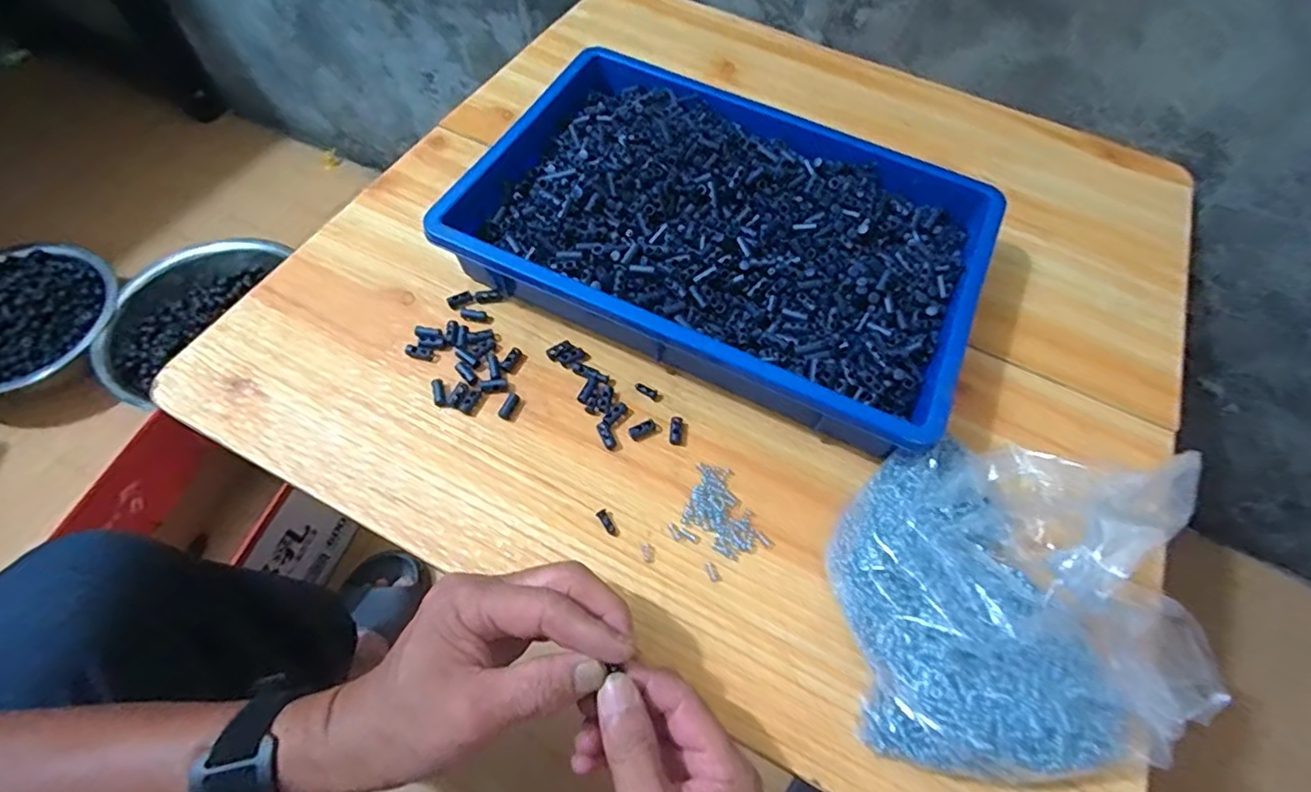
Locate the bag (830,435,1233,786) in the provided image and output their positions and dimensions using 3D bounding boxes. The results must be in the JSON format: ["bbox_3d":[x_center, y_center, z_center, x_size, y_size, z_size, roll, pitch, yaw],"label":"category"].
[{"bbox_3d":[0.201,0.104,0.328,0.189,0.095,0.177,-5,61,-7],"label":"bag"}]

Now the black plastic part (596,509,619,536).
[{"bbox_3d":[-0.029,0.080,0.379,0.006,0.005,0.019,-31,67,-19],"label":"black plastic part"}]

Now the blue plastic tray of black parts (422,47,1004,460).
[{"bbox_3d":[0.054,-0.125,0.467,0.366,0.061,0.252,23,62,9],"label":"blue plastic tray of black parts"}]

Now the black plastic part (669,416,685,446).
[{"bbox_3d":[0.015,0.024,0.411,0.010,0.005,0.020,7,60,0],"label":"black plastic part"}]

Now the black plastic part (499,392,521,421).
[{"bbox_3d":[-0.100,0.007,0.413,0.010,0.004,0.019,24,62,9],"label":"black plastic part"}]

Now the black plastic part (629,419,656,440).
[{"bbox_3d":[-0.008,0.022,0.409,0.018,0.004,0.010,-26,65,-17],"label":"black plastic part"}]

